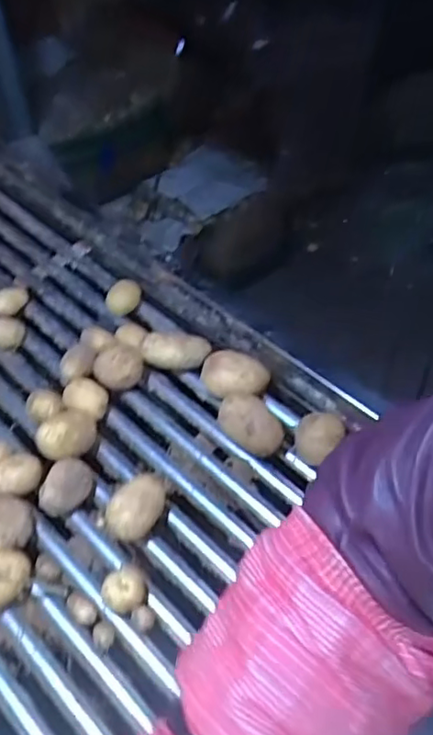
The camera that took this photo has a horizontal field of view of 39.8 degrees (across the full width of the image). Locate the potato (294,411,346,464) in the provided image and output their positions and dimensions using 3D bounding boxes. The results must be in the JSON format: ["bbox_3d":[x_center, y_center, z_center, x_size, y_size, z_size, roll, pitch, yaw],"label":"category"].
[{"bbox_3d":[0.095,0.073,0.558,0.043,0.050,0.043,-2,49,2],"label":"potato"}]

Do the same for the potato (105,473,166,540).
[{"bbox_3d":[-0.068,0.127,0.526,0.037,0.044,0.059,26,56,24],"label":"potato"}]

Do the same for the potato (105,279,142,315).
[{"bbox_3d":[-0.109,-0.084,0.697,0.040,0.025,0.028,-19,51,-12],"label":"potato"}]

